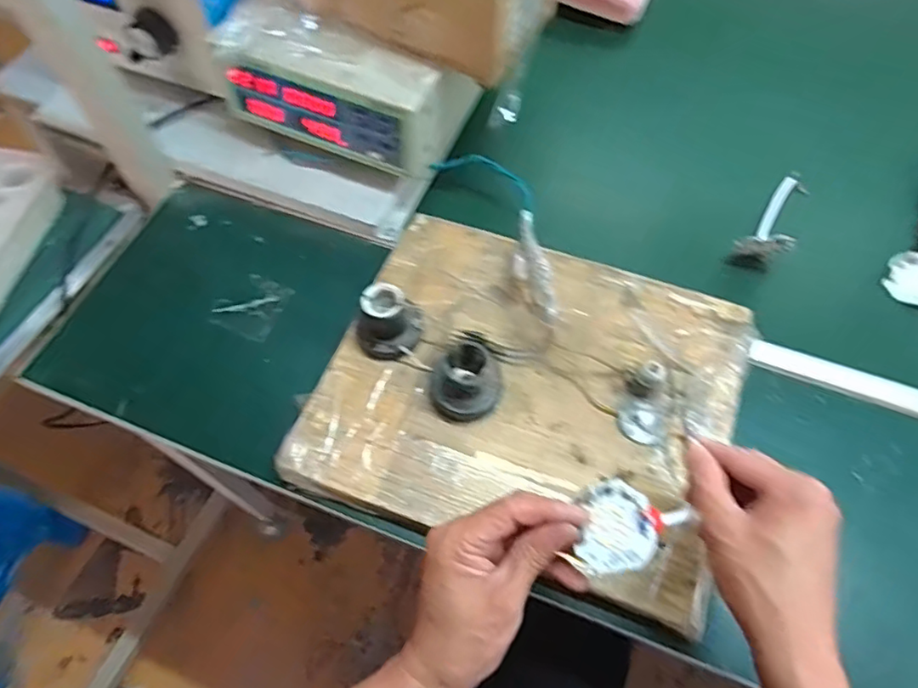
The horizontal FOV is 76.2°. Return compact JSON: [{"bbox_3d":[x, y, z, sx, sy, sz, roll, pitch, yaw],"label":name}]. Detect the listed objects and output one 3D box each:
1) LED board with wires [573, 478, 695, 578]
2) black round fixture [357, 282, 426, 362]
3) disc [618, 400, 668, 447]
[{"bbox_3d":[0.091,0.108,0.337,0.049,0.011,0.052,30,91,35],"label":"LED board with wires"},{"bbox_3d":[-0.059,-0.018,0.487,0.059,0.050,0.046,-2,61,-1],"label":"black round fixture"},{"bbox_3d":[0.147,0.063,0.469,0.038,0.005,0.035,0,61,1],"label":"disc"}]

